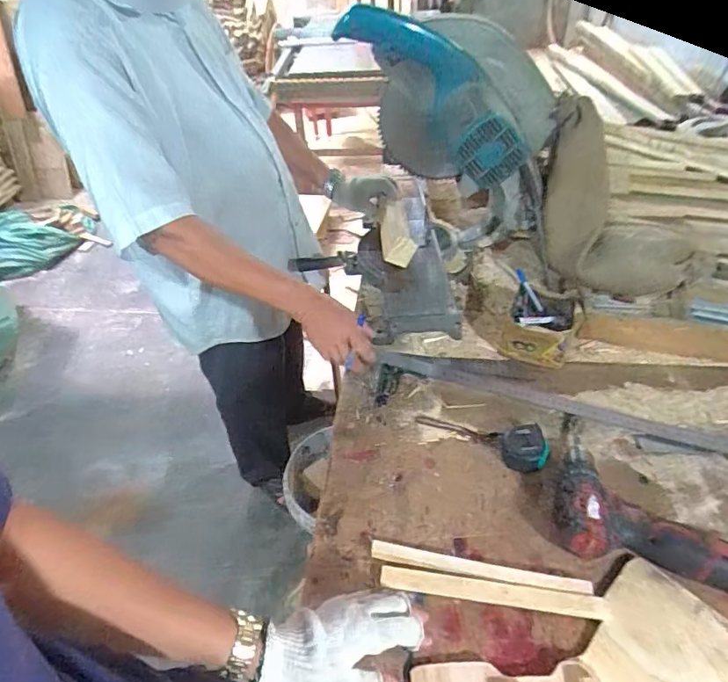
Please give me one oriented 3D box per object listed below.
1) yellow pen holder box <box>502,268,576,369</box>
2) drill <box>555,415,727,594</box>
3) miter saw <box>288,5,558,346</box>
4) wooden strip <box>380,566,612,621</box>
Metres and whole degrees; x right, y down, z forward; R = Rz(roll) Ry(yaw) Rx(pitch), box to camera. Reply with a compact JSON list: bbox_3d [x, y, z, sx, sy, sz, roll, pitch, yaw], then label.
[{"bbox_3d":[0.296,-0.031,0.840,0.112,0.088,0.120,15,46,20],"label":"yellow pen holder box"},{"bbox_3d":[0.341,0.178,0.618,0.187,0.050,0.207,10,45,16],"label":"drill"},{"bbox_3d":[0.122,-0.339,0.928,0.436,0.511,0.516,18,47,23],"label":"miter saw"},{"bbox_3d":[0.145,0.287,0.568,0.249,0.013,0.023,4,43,10],"label":"wooden strip"}]

